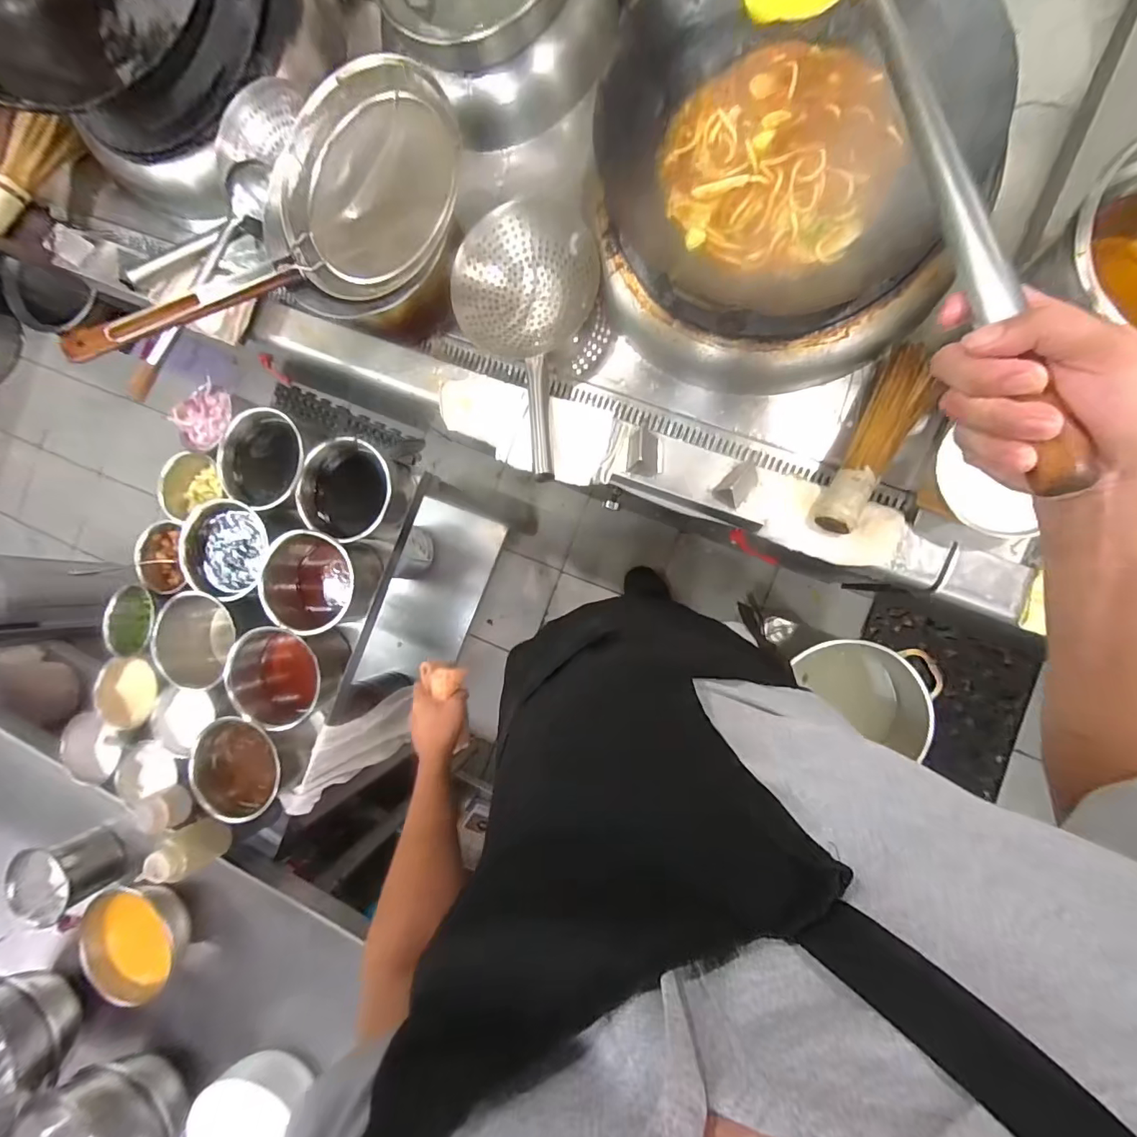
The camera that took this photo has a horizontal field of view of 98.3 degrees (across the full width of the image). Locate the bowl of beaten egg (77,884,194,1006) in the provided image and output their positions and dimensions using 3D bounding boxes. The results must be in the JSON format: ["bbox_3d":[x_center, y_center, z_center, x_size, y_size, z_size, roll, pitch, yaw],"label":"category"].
[{"bbox_3d":[-0.648,0.565,0.751,0.171,0.066,0.164,0,88,10],"label":"bowl of beaten egg"}]

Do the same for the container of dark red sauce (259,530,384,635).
[{"bbox_3d":[-0.390,0.023,0.792,0.145,0.117,0.150,0,88,10],"label":"container of dark red sauce"}]

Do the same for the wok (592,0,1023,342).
[{"bbox_3d":[0.249,-0.492,0.597,0.409,0.163,0.356,9,90,10],"label":"wok"}]

